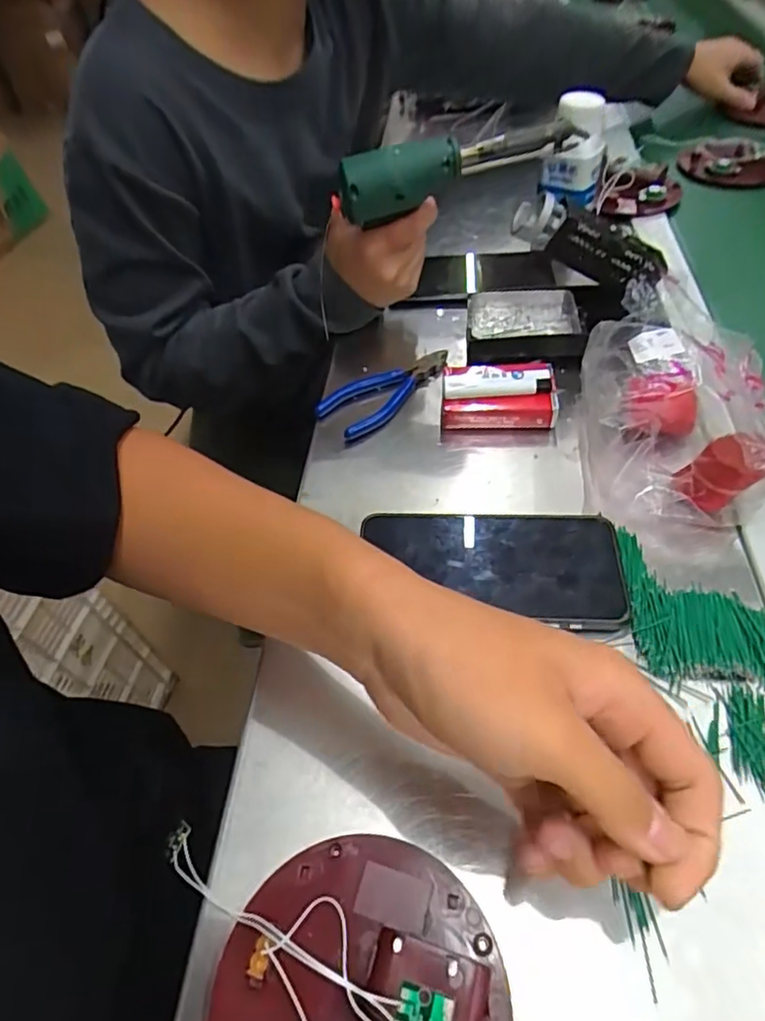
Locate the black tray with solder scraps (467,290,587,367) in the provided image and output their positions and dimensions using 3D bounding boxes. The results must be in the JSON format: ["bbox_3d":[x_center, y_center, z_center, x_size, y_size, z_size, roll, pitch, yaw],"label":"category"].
[{"bbox_3d":[0.123,-0.159,0.508,0.096,0.024,0.084,1,52,7],"label":"black tray with solder scraps"}]

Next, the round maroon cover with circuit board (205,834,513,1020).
[{"bbox_3d":[-0.012,0.199,0.233,0.121,0.027,0.117,-3,51,4],"label":"round maroon cover with circuit board"}]

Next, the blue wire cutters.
[{"bbox_3d":[0.003,-0.104,0.491,0.117,0.018,0.049,-37,57,-22],"label":"blue wire cutters"}]

